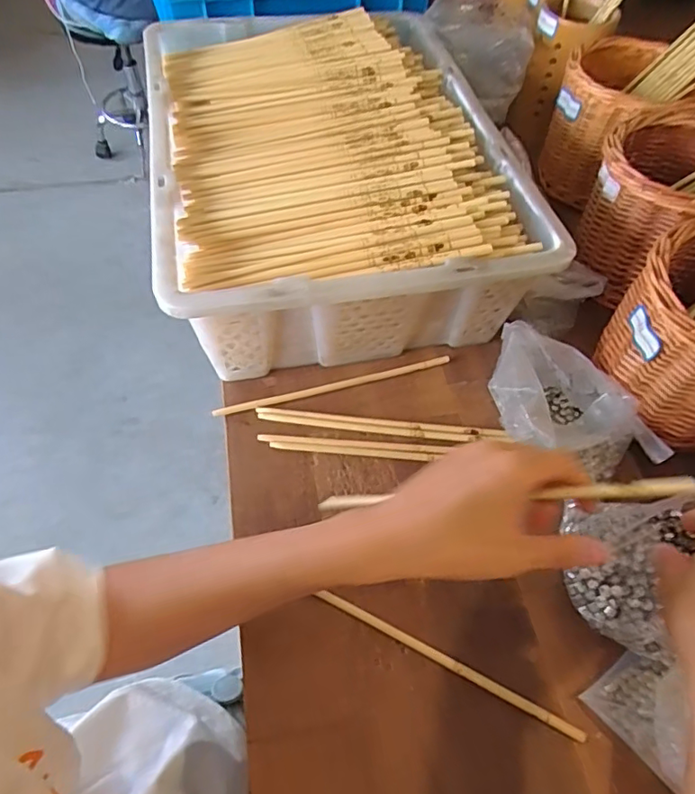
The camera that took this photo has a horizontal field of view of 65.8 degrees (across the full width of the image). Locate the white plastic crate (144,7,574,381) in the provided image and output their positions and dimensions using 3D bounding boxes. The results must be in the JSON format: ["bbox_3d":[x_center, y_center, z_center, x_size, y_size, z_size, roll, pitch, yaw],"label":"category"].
[{"bbox_3d":[-0.024,-0.248,0.609,0.347,0.150,0.483,-9,57,-8],"label":"white plastic crate"}]

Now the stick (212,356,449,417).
[{"bbox_3d":[-0.010,-0.012,0.528,0.238,0.007,0.009,-15,58,-11],"label":"stick"}]

